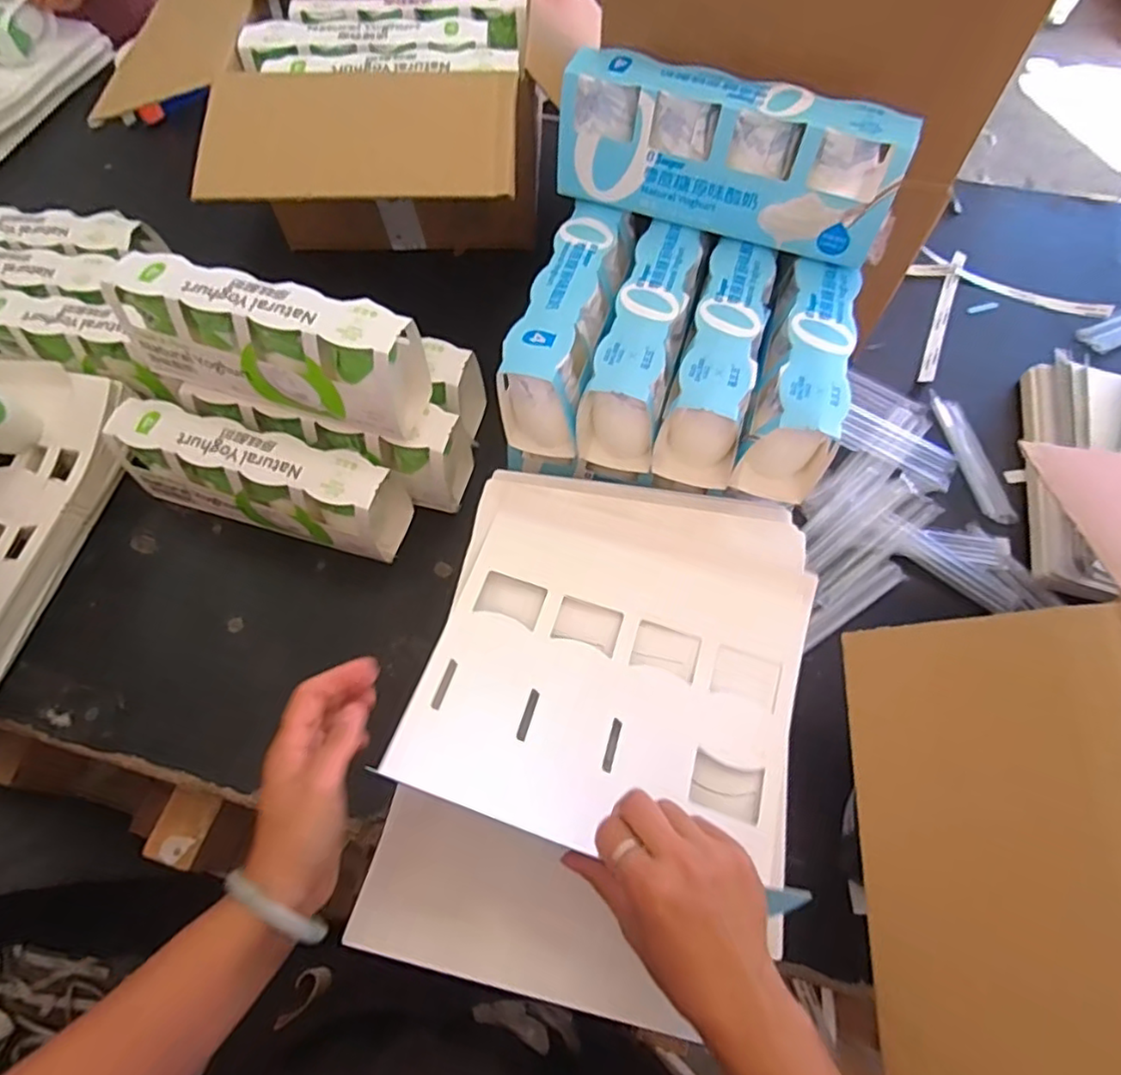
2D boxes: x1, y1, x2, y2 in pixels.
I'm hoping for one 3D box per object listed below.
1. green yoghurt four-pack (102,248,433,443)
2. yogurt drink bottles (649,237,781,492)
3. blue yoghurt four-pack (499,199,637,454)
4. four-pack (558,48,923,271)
[{"bbox_3d":[-0.260,-0.168,0.584,0.271,0.121,0.078,14,64,8],"label":"green yoghurt four-pack"},{"bbox_3d":[0.141,-0.157,0.569,0.068,0.117,0.213,15,65,9],"label":"yogurt drink bottles"},{"bbox_3d":[0.010,-0.195,0.576,0.068,0.096,0.227,14,64,8],"label":"blue yoghurt four-pack"},{"bbox_3d":[0.133,-0.311,0.523,0.270,0.093,0.064,20,65,11],"label":"four-pack"}]

